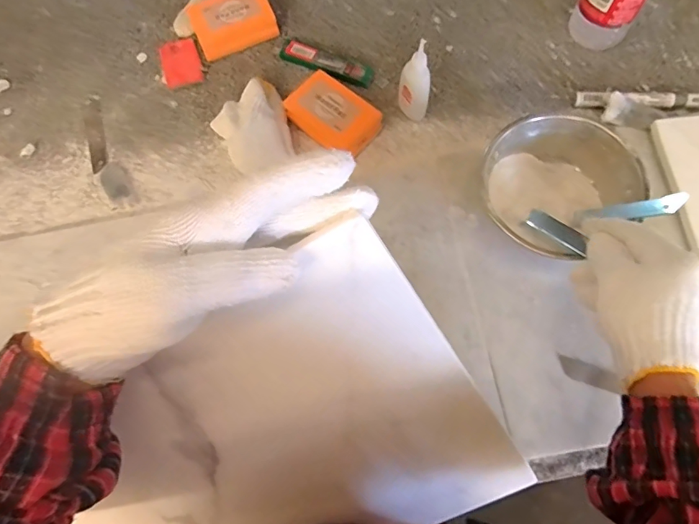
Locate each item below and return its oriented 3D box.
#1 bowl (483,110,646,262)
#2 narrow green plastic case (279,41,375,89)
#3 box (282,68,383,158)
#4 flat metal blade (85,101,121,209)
[{"bbox_3d":[0.197,-0.070,0.462,0.136,0.073,0.128,0,74,1],"label":"bowl"},{"bbox_3d":[-0.026,-0.229,0.544,0.113,0.014,0.027,23,75,11],"label":"narrow green plastic case"},{"bbox_3d":[-0.019,-0.157,0.512,0.097,0.036,0.066,42,79,14],"label":"box"},{"bbox_3d":[-0.292,-0.147,0.541,0.019,0.004,0.096,-16,74,-3],"label":"flat metal blade"}]

